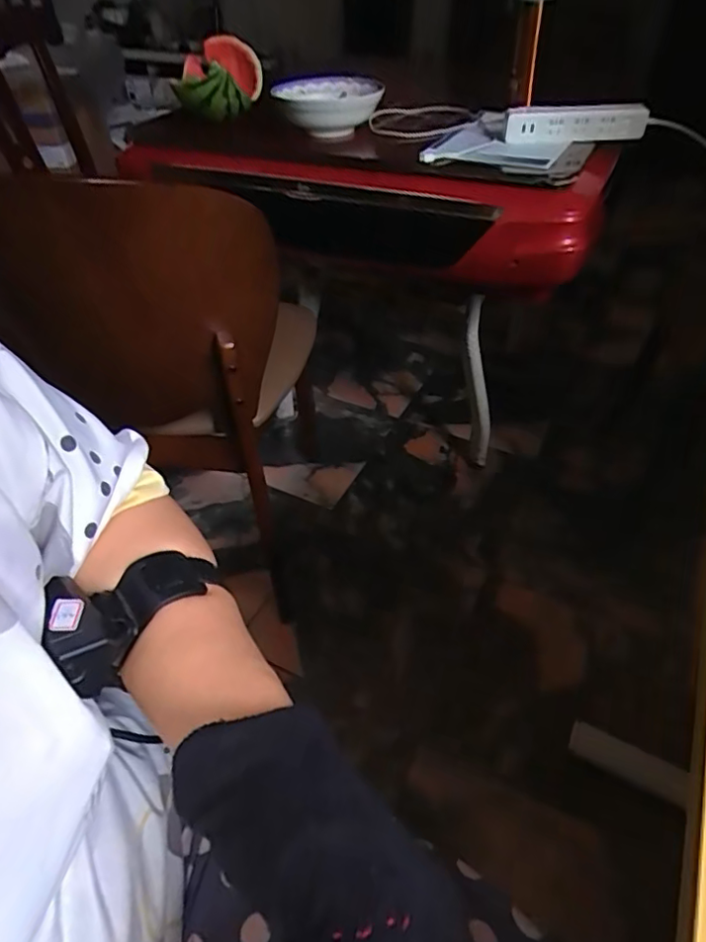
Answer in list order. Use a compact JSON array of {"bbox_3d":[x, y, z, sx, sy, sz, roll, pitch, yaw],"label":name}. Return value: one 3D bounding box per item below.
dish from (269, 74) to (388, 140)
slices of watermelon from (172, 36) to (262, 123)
[{"bbox_3d":[-0.045,-0.666,1.038,0.184,0.075,0.175,-1,44,1],"label":"dish"},{"bbox_3d":[-0.254,-0.737,1.068,0.156,0.106,0.165,-5,44,-4],"label":"slices of watermelon"}]

